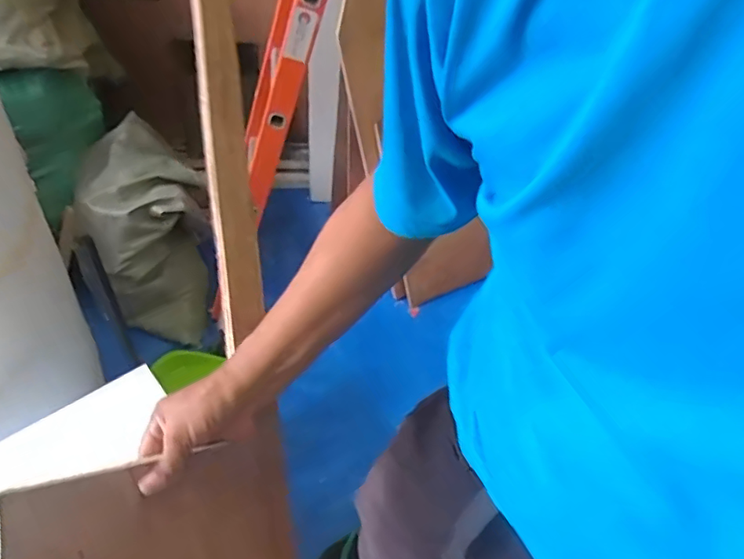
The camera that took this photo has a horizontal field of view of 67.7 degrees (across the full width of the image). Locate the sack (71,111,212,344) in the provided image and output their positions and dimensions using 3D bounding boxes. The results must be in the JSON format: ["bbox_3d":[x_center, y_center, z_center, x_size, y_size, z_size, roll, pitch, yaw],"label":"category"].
[{"bbox_3d":[-0.646,-0.145,1.651,0.312,0.407,0.523,-7,50,-10],"label":"sack"}]

